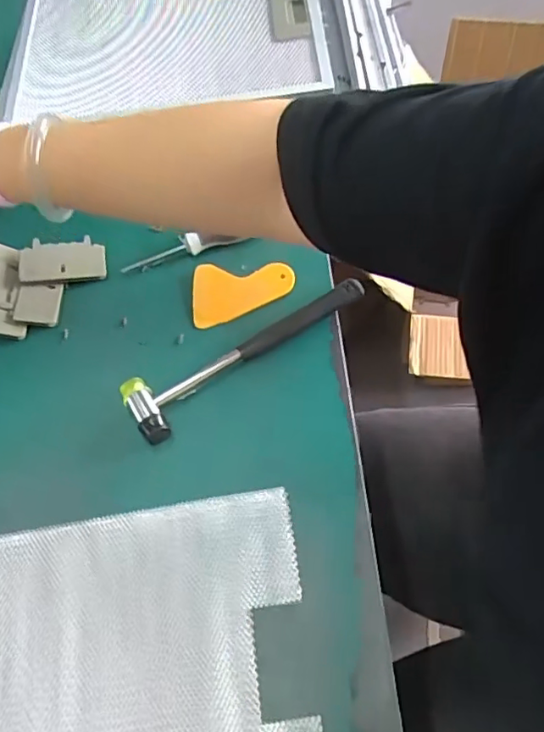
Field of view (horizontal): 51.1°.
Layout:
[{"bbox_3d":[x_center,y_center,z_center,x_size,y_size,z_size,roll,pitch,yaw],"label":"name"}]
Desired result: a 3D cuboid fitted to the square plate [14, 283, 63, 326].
[{"bbox_3d":[-0.239,-0.065,0.583,0.041,0.011,0.047,1,62,1],"label":"square plate"}]

